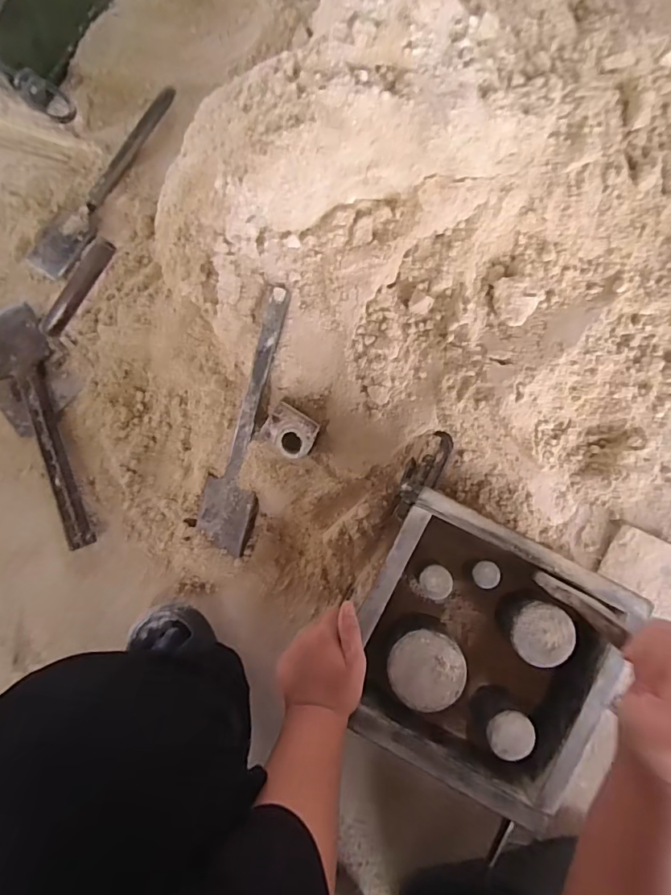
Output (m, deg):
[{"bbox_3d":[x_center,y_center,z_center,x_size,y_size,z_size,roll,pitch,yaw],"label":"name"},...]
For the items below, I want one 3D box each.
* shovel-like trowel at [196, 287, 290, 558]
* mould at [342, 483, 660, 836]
[{"bbox_3d":[-0.106,-0.024,0.553,0.063,0.026,0.311,16,105,5],"label":"shovel-like trowel"},{"bbox_3d":[0.140,0.200,0.485,0.230,0.082,0.234,26,87,6],"label":"mould"}]

